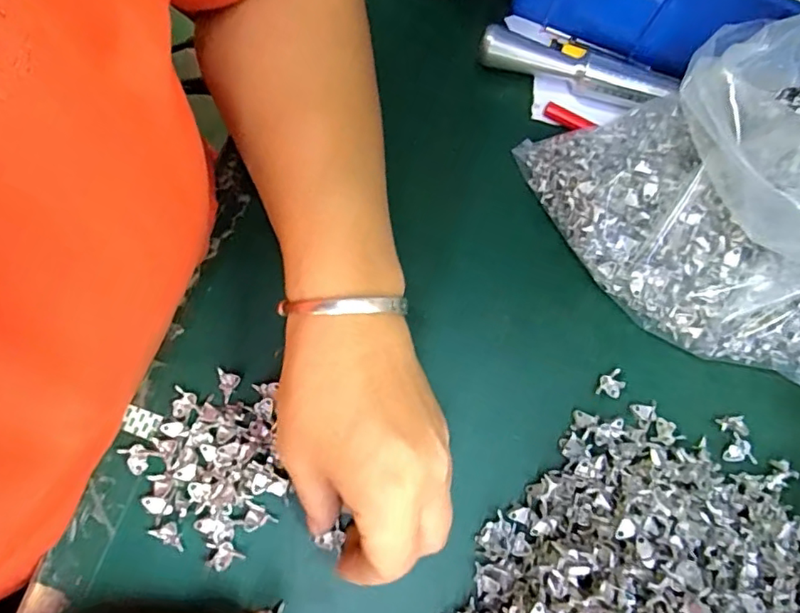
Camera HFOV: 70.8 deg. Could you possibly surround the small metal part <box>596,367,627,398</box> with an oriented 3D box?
[{"bbox_3d":[0.112,0.042,0.300,0.016,0.004,0.013,-22,77,-7],"label":"small metal part"}]

